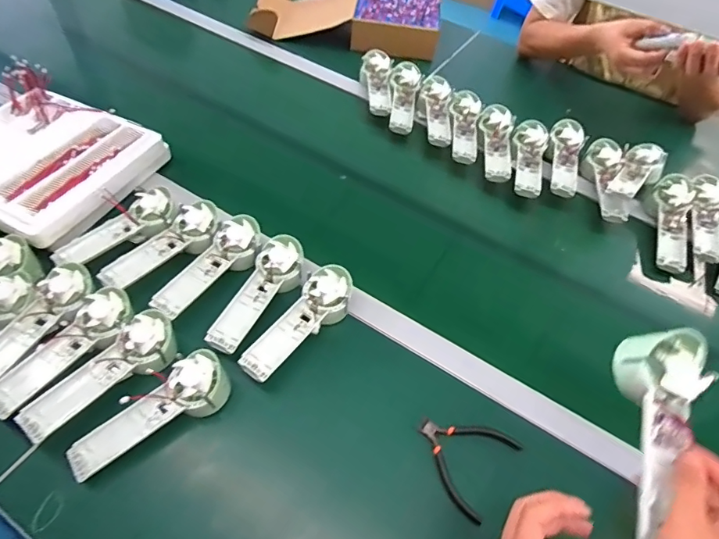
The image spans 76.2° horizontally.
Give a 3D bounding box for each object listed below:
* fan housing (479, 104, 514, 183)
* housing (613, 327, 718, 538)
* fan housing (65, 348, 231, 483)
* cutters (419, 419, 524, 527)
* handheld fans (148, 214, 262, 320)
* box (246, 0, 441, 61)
[{"bbox_3d":[0.248,-0.233,0.831,0.062,0.035,0.176,12,54,3],"label":"fan housing"},{"bbox_3d":[0.252,0.136,0.391,0.065,0.034,0.172,15,75,6],"label":"housing"},{"bbox_3d":[-0.234,0.163,0.517,0.181,0.040,0.061,-32,63,-25],"label":"fan housing"},{"bbox_3d":[0.119,0.214,0.531,0.105,0.009,0.104,34,58,18],"label":"cutters"},{"bbox_3d":[-0.200,-0.005,0.625,0.067,0.028,0.179,27,56,14],"label":"handheld fans"},{"bbox_3d":[-0.030,-0.580,1.043,0.412,0.078,0.248,7,54,0],"label":"box"}]

